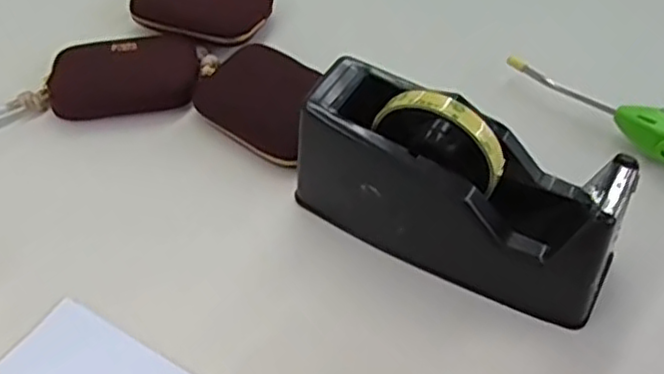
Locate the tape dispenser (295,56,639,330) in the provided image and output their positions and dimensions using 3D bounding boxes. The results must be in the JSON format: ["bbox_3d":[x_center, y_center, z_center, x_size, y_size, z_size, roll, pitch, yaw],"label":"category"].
[{"bbox_3d":[0.074,-0.002,0.430,0.201,0.110,0.066,22,53,19],"label":"tape dispenser"}]

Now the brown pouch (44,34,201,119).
[{"bbox_3d":[-0.168,-0.089,0.557,0.118,0.023,0.077,-5,49,-3],"label":"brown pouch"}]

